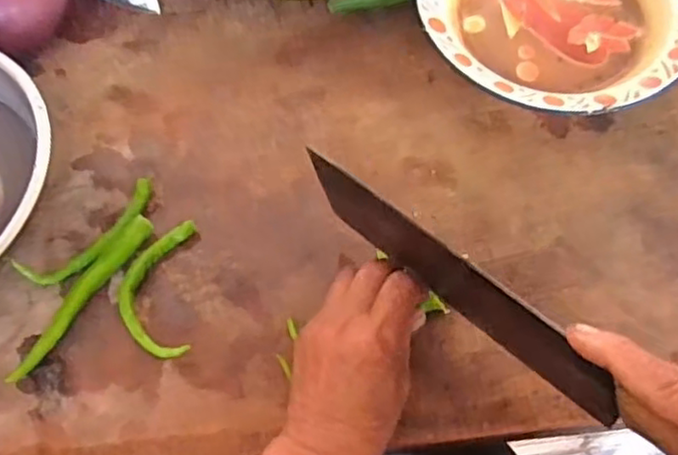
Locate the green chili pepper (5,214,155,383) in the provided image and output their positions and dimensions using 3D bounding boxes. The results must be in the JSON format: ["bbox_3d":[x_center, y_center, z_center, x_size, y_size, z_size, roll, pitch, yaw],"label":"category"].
[{"bbox_3d":[-0.174,0.045,0.462,0.016,0.013,0.132,30,63,20],"label":"green chili pepper"}]

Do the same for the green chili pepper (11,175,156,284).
[{"bbox_3d":[-0.174,0.006,0.482,0.107,0.016,0.037,-35,62,-18],"label":"green chili pepper"}]

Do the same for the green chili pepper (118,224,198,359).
[{"bbox_3d":[-0.124,0.042,0.461,0.048,0.015,0.099,-5,57,0],"label":"green chili pepper"}]

